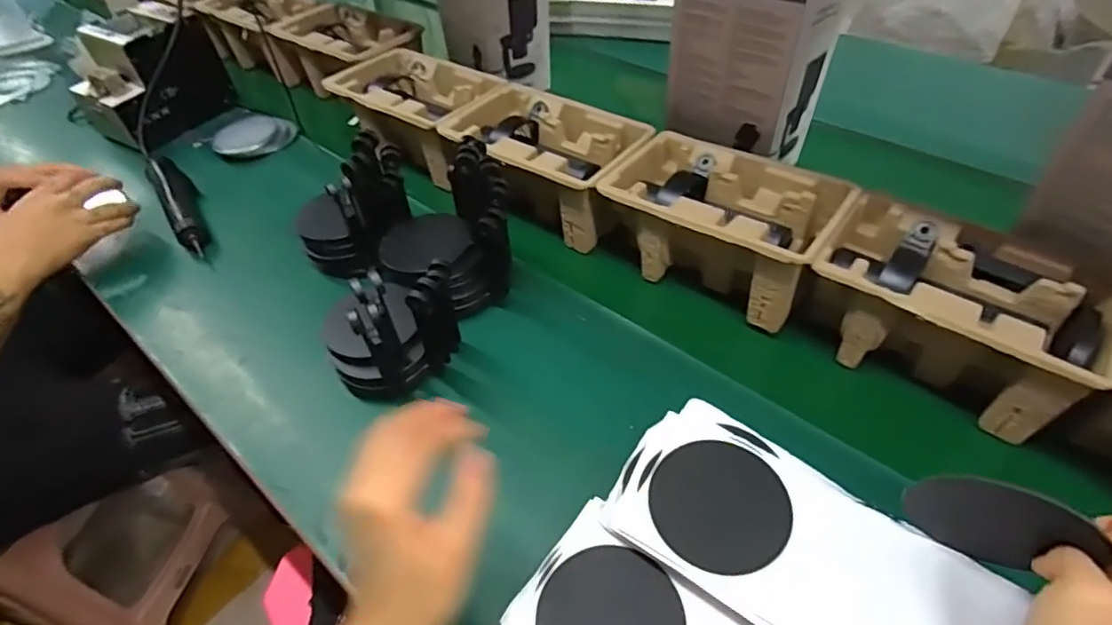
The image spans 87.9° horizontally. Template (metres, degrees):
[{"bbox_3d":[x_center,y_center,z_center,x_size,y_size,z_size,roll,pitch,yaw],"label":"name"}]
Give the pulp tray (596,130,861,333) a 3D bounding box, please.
[{"bbox_3d":[0.170,-0.095,0.612,0.218,0.098,0.143,30,54,25],"label":"pulp tray"}]

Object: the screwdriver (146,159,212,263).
[{"bbox_3d":[-0.484,-0.137,0.749,0.048,0.038,0.221,-29,53,-24],"label":"screwdriver"}]

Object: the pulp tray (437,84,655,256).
[{"bbox_3d":[-0.015,-0.186,0.709,0.232,0.099,0.144,26,52,22],"label":"pulp tray"}]

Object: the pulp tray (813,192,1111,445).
[{"bbox_3d":[0.346,-0.005,0.516,0.221,0.095,0.143,30,54,25],"label":"pulp tray"}]

